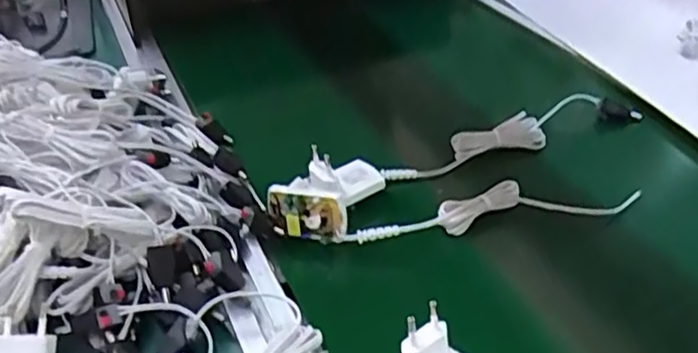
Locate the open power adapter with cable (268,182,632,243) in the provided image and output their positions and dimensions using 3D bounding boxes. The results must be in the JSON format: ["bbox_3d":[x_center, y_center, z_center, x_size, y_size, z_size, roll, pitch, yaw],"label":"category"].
[{"bbox_3d":[0.081,0.022,0.488,0.276,0.034,0.051,-2,33,-10],"label":"open power adapter with cable"}]

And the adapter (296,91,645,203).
[{"bbox_3d":[0.108,-0.028,0.555,0.332,0.026,0.056,-14,37,-26],"label":"adapter"}]

